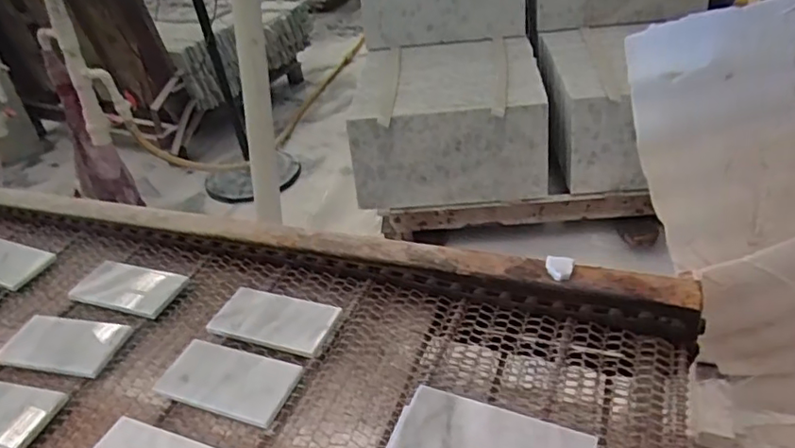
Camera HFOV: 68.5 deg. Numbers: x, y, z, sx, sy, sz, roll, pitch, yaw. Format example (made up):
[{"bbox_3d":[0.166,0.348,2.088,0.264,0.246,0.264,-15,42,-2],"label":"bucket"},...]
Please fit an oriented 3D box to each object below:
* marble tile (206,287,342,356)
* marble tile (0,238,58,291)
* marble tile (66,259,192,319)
[{"bbox_3d":[-0.149,0.115,0.718,0.145,0.015,0.085,8,37,20],"label":"marble tile"},{"bbox_3d":[-0.606,0.053,0.892,0.166,0.006,0.082,11,38,24],"label":"marble tile"},{"bbox_3d":[-0.369,0.086,0.802,0.155,0.011,0.084,8,37,20],"label":"marble tile"}]

